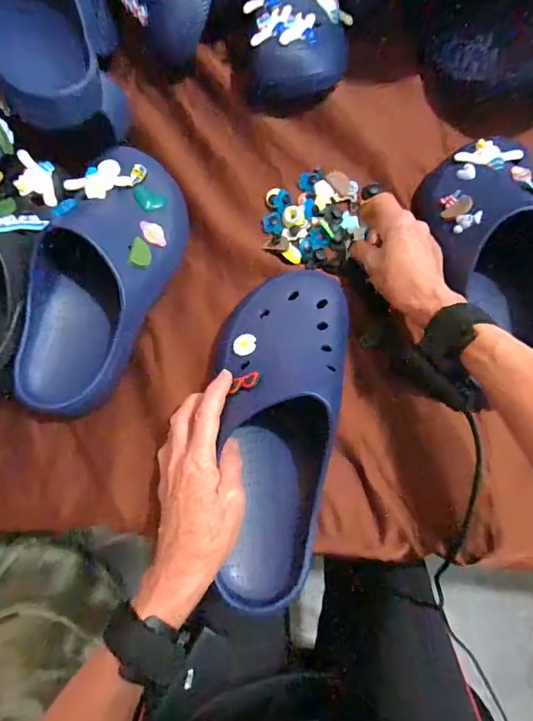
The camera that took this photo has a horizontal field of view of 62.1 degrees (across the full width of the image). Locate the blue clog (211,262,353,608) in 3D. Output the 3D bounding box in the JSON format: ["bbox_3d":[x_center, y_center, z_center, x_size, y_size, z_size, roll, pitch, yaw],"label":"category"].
[{"bbox_3d":[0.010,0.054,0.369,0.106,0.082,0.277,5,79,0],"label":"blue clog"}]

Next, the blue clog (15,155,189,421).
[{"bbox_3d":[-0.154,-0.084,0.417,0.112,0.081,0.272,17,70,4],"label":"blue clog"}]

